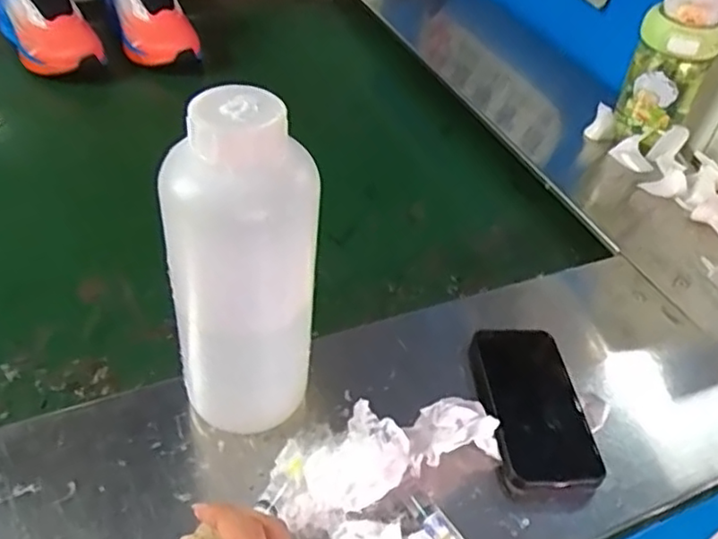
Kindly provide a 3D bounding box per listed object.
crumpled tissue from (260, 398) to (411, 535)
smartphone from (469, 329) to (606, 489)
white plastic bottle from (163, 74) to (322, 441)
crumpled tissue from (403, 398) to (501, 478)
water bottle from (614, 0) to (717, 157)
[{"bbox_3d":[-0.015,0.135,0.458,0.102,0.041,0.073,-6,44,-14],"label":"crumpled tissue"},{"bbox_3d":[0.140,0.107,0.531,0.075,0.015,0.150,-5,40,0],"label":"smartphone"},{"bbox_3d":[-0.074,0.012,0.419,0.091,0.238,0.069,0,43,-8],"label":"white plastic bottle"},{"bbox_3d":[0.069,0.121,0.486,0.070,0.033,0.041,-7,45,-15],"label":"crumpled tissue"},{"bbox_3d":[0.376,-0.250,0.792,0.092,0.190,0.073,28,47,21],"label":"water bottle"}]

